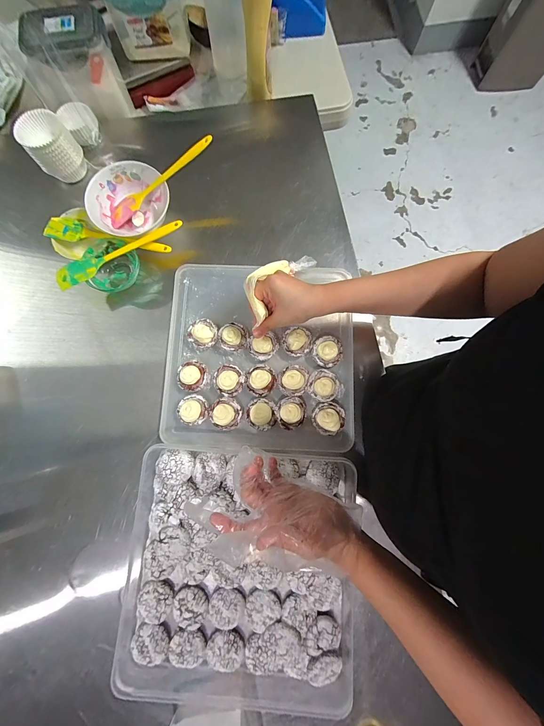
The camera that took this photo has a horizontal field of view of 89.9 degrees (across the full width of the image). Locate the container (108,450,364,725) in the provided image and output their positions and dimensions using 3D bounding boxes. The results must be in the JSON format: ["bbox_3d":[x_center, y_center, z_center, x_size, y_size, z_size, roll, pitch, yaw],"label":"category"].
[{"bbox_3d":[-0.047,0.278,0.374,0.314,0.045,0.302,5,78,0],"label":"container"}]

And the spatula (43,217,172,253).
[{"bbox_3d":[-0.271,-0.209,0.450,0.211,0.017,0.036,10,78,1],"label":"spatula"}]

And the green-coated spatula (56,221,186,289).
[{"bbox_3d":[-0.241,-0.179,0.432,0.207,0.012,0.032,-32,82,-7],"label":"green-coated spatula"}]

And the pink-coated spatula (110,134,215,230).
[{"bbox_3d":[-0.183,-0.294,0.437,0.208,0.009,0.040,-28,79,15],"label":"pink-coated spatula"}]

